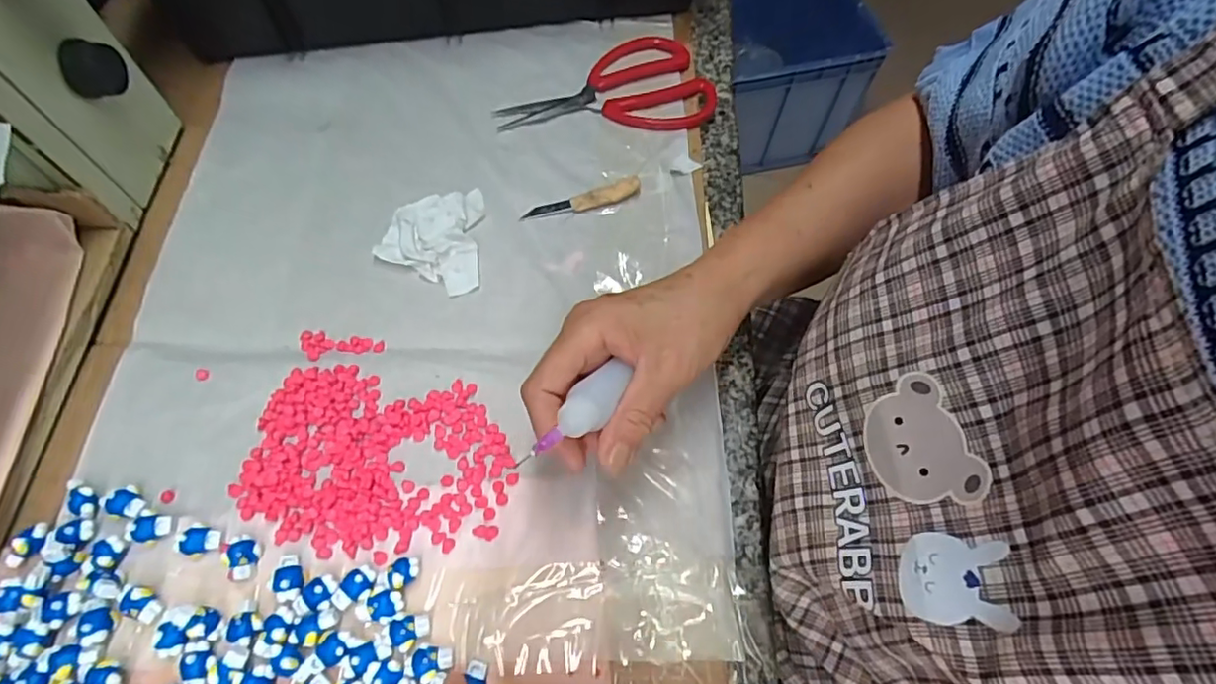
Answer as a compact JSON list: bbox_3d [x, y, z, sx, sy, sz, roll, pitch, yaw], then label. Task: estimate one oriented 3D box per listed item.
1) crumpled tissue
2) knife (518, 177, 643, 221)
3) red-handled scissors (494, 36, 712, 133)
[{"bbox_3d":[-0.116,-0.068,0.383,0.064,0.014,0.077,-1,61,-2],"label":"crumpled tissue"},{"bbox_3d":[-0.018,-0.097,0.397,0.080,0.012,0.015,-16,63,-10],"label":"knife"},{"bbox_3d":[-0.004,-0.200,0.455,0.163,0.008,0.100,-7,62,-5],"label":"red-handled scissors"}]

